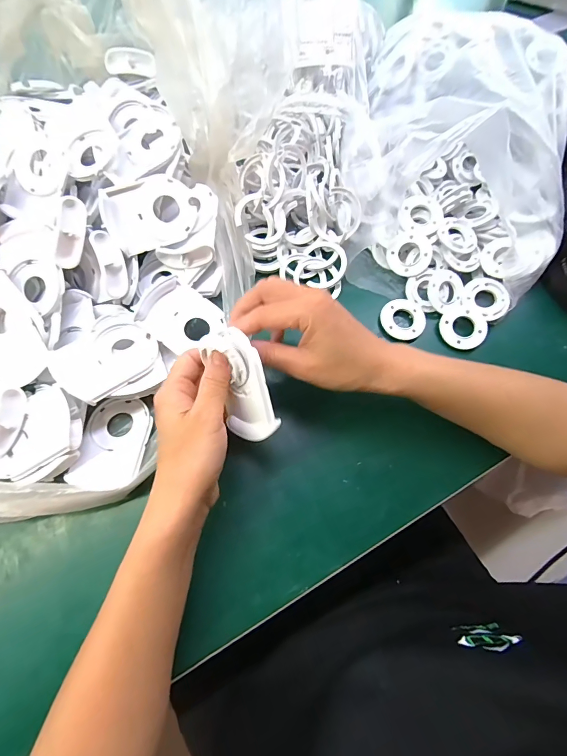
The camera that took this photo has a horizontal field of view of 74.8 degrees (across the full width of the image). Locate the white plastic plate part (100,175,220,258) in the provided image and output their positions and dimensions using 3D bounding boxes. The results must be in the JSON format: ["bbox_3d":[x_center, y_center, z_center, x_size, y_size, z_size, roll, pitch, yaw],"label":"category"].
[{"bbox_3d":[-0.114,-0.157,0.351,0.101,0.020,0.058,-21,108,-10],"label":"white plastic plate part"}]

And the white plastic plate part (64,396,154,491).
[{"bbox_3d":[-0.147,0.053,0.320,0.057,0.014,0.085,4,63,4],"label":"white plastic plate part"}]

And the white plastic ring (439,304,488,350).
[{"bbox_3d":[0.180,-0.052,0.371,0.044,0.004,0.045,-2,74,7],"label":"white plastic ring"}]

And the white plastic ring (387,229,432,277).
[{"bbox_3d":[0.130,-0.129,0.383,0.043,0.006,0.045,1,94,17],"label":"white plastic ring"}]

